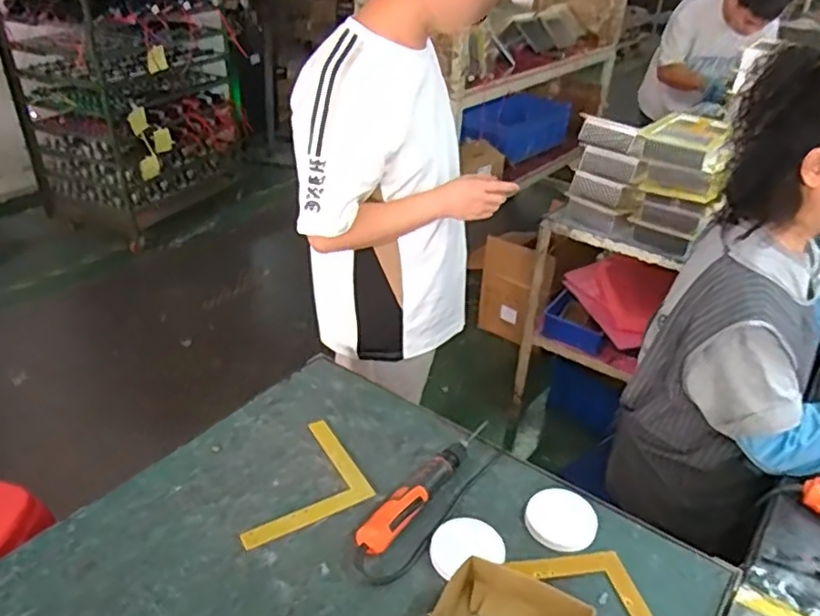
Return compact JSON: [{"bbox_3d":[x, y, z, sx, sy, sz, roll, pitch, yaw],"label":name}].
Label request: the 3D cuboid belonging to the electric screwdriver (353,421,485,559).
[{"bbox_3d":[0.027,0.255,0.950,0.049,0.041,0.293,23,37,30],"label":"electric screwdriver"}]

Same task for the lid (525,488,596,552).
[{"bbox_3d":[0.214,0.298,0.918,0.095,0.012,0.096,1,31,-1],"label":"lid"}]

